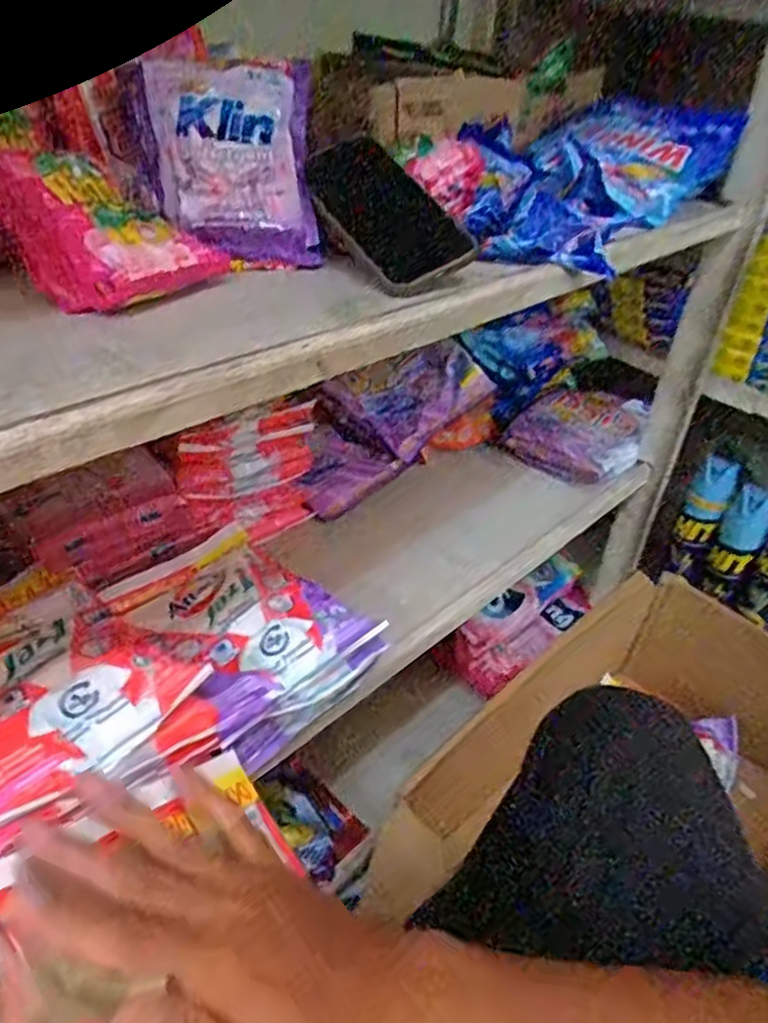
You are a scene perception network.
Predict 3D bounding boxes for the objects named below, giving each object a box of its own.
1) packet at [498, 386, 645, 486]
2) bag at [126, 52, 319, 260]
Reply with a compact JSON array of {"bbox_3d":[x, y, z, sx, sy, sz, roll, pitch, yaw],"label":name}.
[{"bbox_3d":[0.289,-0.116,1.002,0.149,0.052,0.197,29,42,30],"label":"packet"},{"bbox_3d":[-0.103,-0.239,0.500,0.116,0.134,0.028,-13,7,-24],"label":"bag"}]

